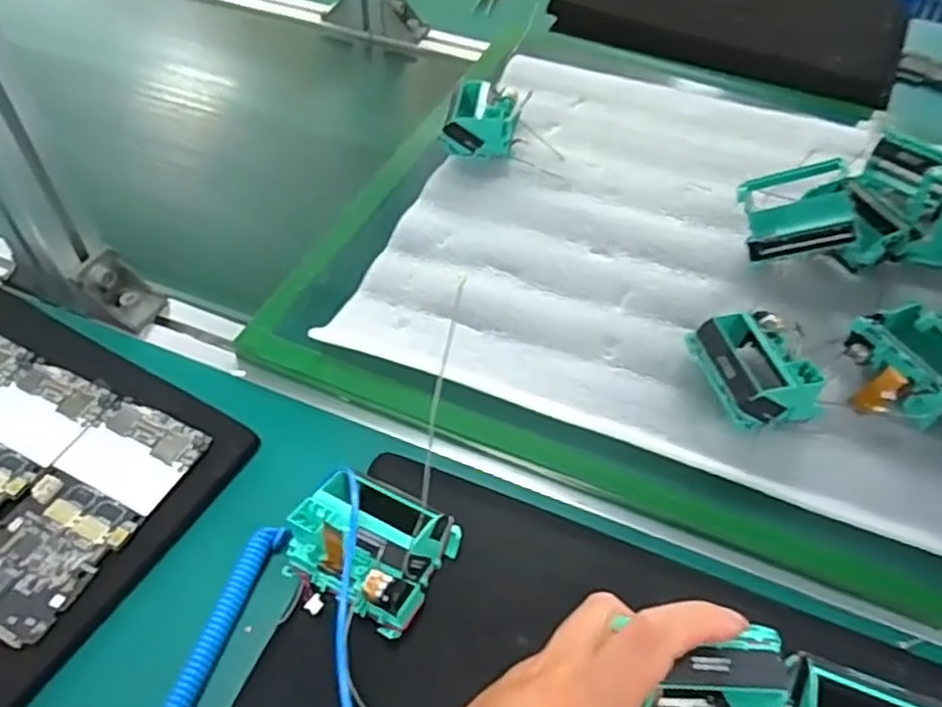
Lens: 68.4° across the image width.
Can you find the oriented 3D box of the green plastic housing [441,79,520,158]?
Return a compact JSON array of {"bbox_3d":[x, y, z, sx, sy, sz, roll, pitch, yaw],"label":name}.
[{"bbox_3d":[0.009,-0.195,0.580,0.061,0.038,0.077,12,50,10],"label":"green plastic housing"}]

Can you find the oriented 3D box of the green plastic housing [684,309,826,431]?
[{"bbox_3d":[0.167,0.011,0.413,0.061,0.038,0.068,-8,50,-7],"label":"green plastic housing"}]

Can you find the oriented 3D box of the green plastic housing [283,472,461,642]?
[{"bbox_3d":[-0.048,0.093,0.346,0.074,0.051,0.068,25,54,19],"label":"green plastic housing"}]

